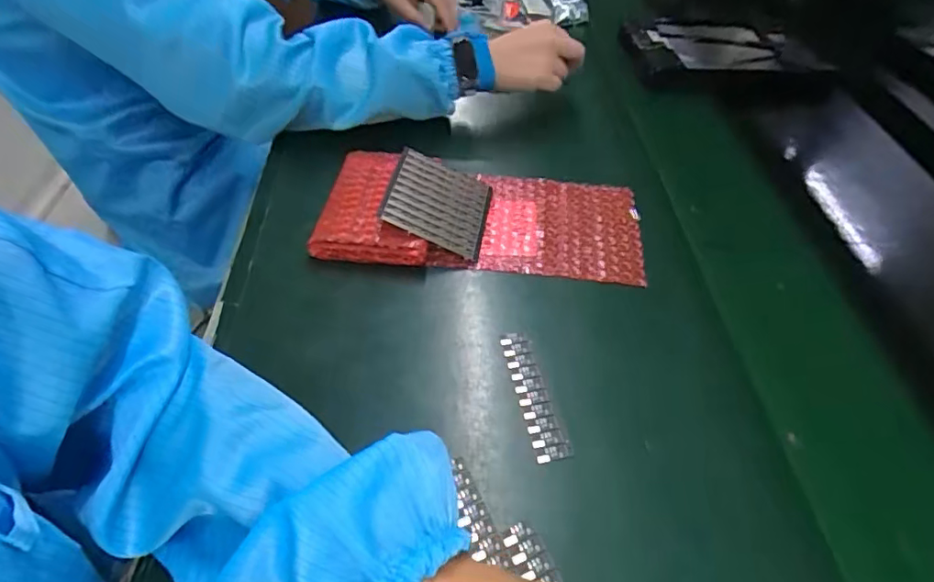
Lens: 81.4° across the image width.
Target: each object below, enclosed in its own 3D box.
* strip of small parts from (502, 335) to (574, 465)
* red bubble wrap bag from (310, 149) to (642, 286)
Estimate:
[{"bbox_3d":[0.044,0.068,0.363,0.021,0.004,0.094,-8,50,-11],"label":"strip of small parts"},{"bbox_3d":[0.014,-0.068,0.472,0.270,0.027,0.123,5,49,1],"label":"red bubble wrap bag"}]

